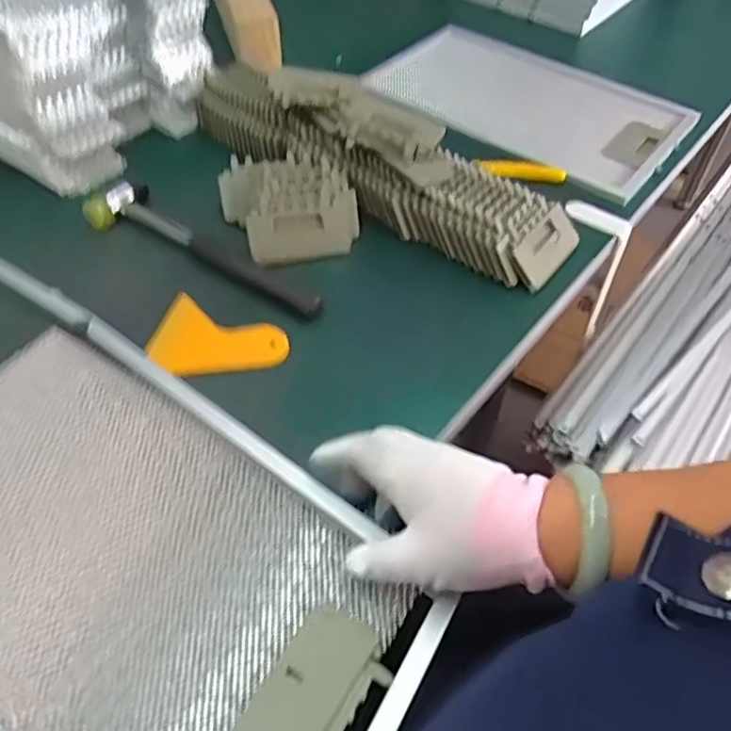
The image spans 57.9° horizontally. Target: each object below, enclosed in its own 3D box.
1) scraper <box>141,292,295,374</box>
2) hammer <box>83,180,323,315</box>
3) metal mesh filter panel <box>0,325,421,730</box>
[{"bbox_3d":[-0.116,-0.015,0.516,0.107,0.006,0.060,20,76,14],"label":"scraper"},{"bbox_3d":[-0.135,-0.107,0.568,0.231,0.028,0.050,23,52,16],"label":"hammer"},{"bbox_3d":[-0.152,0.114,0.401,0.330,0.019,0.197,27,53,19],"label":"metal mesh filter panel"}]

